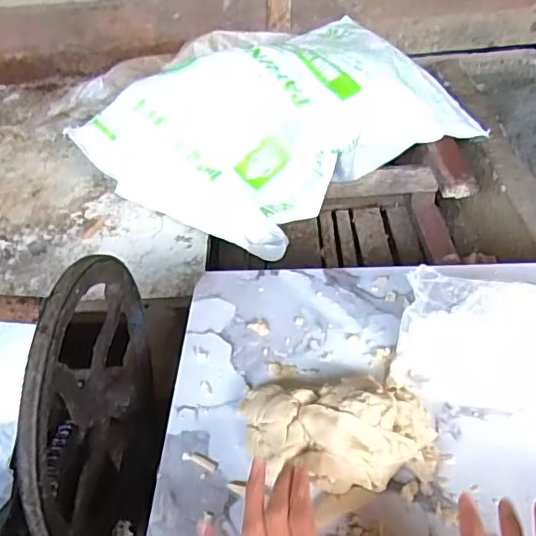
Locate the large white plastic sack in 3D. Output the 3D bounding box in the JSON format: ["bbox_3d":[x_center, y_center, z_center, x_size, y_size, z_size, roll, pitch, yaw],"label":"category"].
[{"bbox_3d":[0.038,-0.272,1.051,0.654,0.206,0.398,-30,50,-25],"label":"large white plastic sack"}]

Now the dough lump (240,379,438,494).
[{"bbox_3d":[0.053,0.121,0.448,0.157,0.062,0.092,2,44,9],"label":"dough lump"}]

